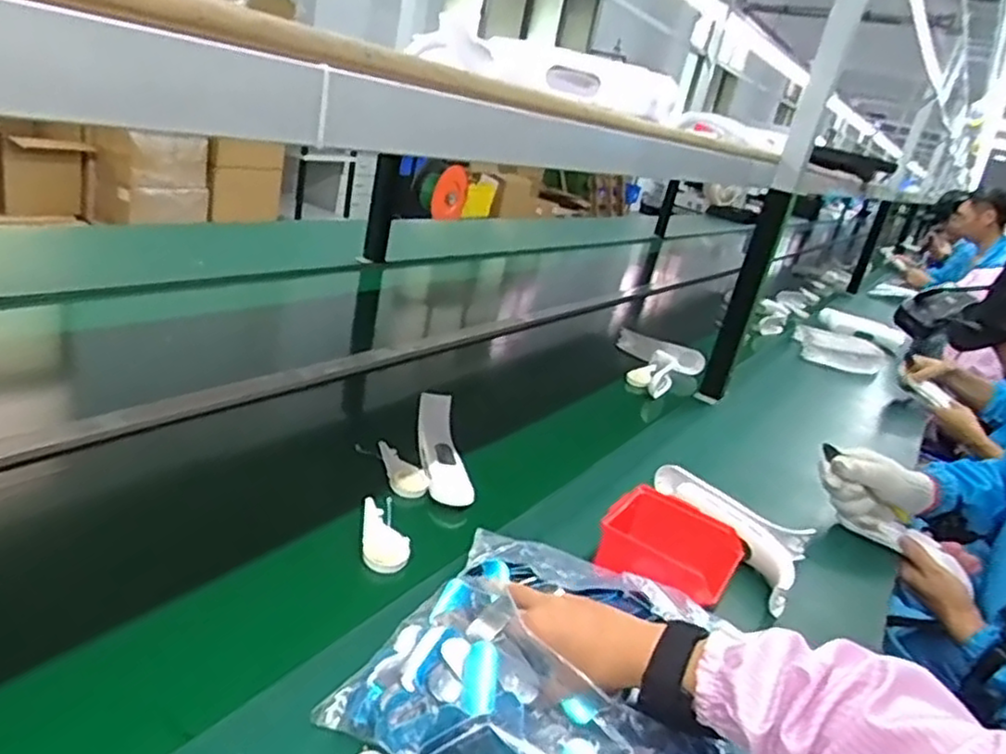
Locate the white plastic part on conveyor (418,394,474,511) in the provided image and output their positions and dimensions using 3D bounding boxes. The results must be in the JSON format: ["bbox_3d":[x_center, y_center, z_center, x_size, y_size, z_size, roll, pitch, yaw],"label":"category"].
[{"bbox_3d":[-0.075,0.098,0.901,0.054,0.038,0.194,1,37,-18],"label":"white plastic part on conveyor"}]

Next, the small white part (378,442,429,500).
[{"bbox_3d":[-0.127,0.112,0.864,0.039,0.019,0.095,-8,35,-39],"label":"small white part"}]

